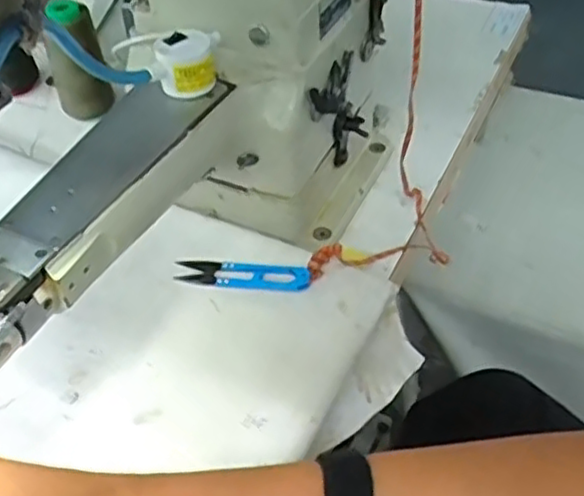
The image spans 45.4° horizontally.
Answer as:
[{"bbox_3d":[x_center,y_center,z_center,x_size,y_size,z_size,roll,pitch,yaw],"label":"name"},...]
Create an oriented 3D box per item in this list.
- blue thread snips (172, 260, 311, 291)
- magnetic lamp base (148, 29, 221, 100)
[{"bbox_3d":[-0.037,0.020,0.520,0.102,0.011,0.022,5,47,10],"label":"blue thread snips"},{"bbox_3d":[-0.069,-0.122,0.452,0.038,0.030,0.041,2,47,8],"label":"magnetic lamp base"}]

